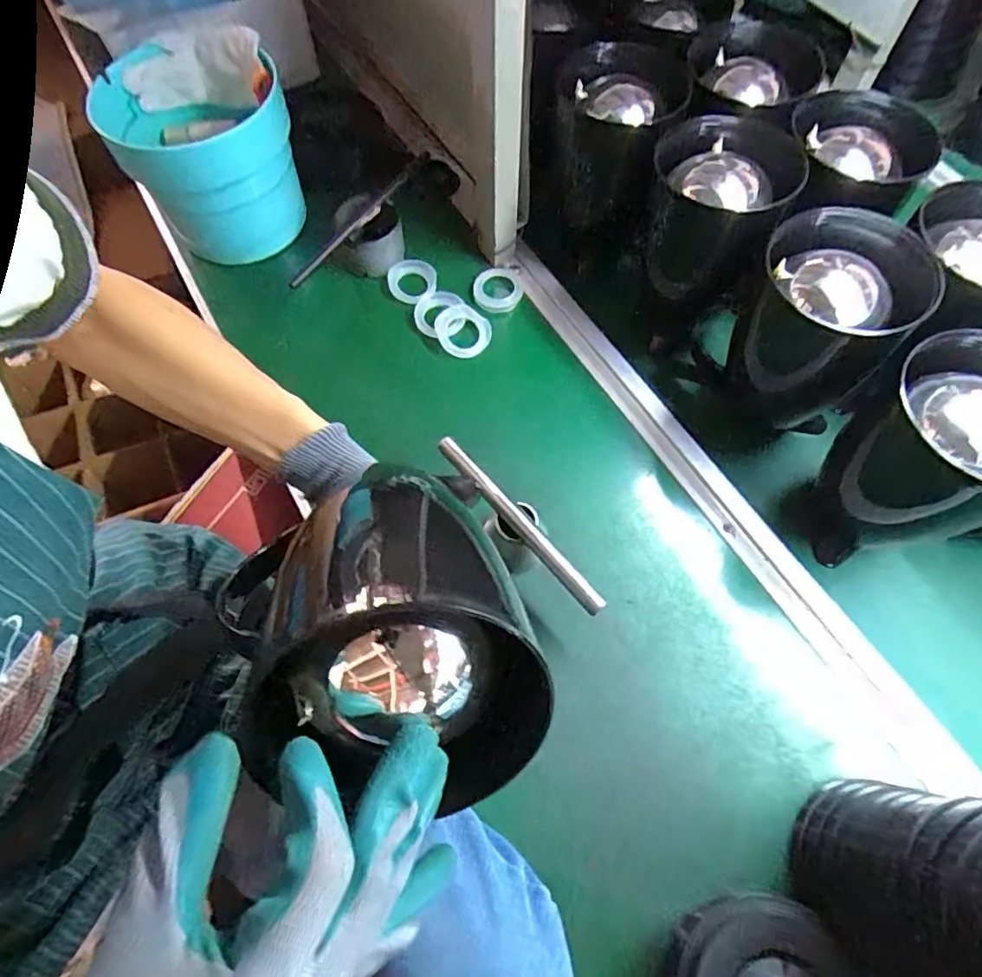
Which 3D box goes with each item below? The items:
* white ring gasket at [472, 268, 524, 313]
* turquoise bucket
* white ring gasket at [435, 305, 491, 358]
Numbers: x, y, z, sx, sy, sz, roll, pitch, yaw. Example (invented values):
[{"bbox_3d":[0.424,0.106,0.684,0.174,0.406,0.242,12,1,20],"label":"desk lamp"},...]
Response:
[{"bbox_3d":[0.008,-0.229,0.688,0.057,0.007,0.062,0,64,-1],"label":"white ring gasket"},{"bbox_3d":[-0.318,-0.382,0.683,0.171,0.156,0.160,0,64,-1],"label":"turquoise bucket"},{"bbox_3d":[-0.031,-0.172,0.658,0.061,0.020,0.054,12,85,-11],"label":"white ring gasket"}]

